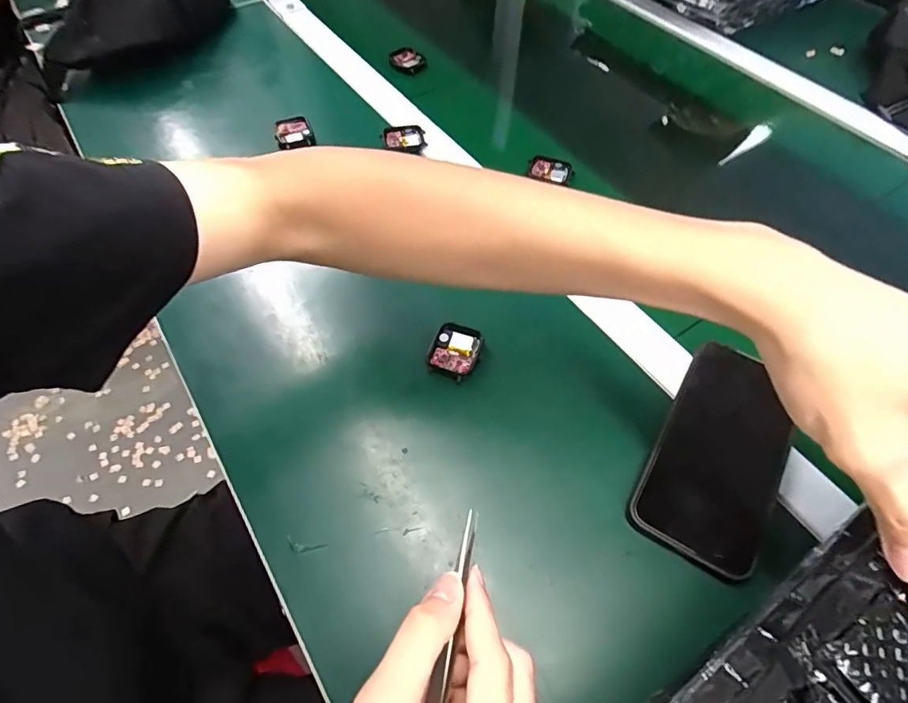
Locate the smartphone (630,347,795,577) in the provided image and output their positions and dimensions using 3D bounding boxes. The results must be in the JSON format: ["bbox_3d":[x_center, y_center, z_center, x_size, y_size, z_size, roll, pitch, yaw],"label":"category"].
[{"bbox_3d":[0.183,0.068,0.341,0.075,0.013,0.157,28,60,16],"label":"smartphone"}]

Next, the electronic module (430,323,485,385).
[{"bbox_3d":[0.001,0.000,0.385,0.037,0.008,0.044,15,58,8],"label":"electronic module"}]

